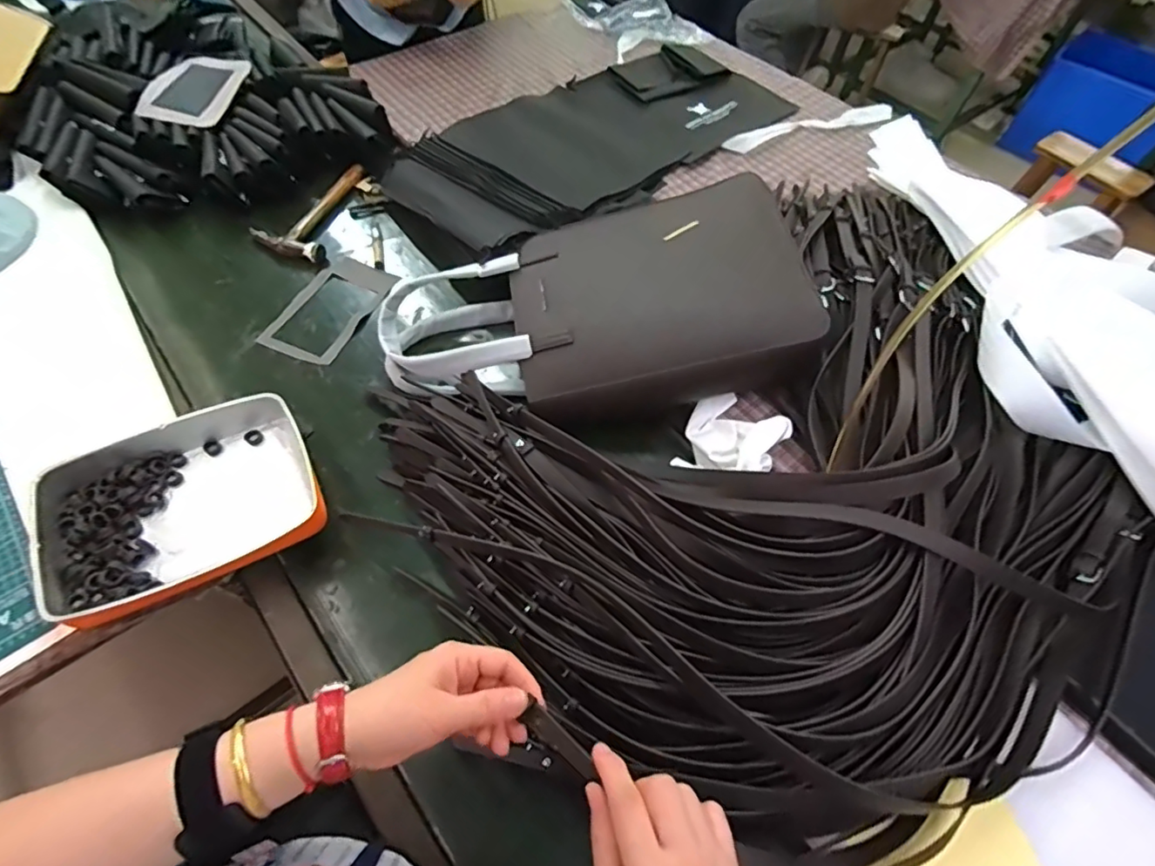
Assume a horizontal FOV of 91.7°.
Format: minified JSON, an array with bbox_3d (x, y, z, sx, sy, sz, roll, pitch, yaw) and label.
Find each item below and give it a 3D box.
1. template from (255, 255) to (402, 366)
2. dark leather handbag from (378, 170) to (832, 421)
[{"bbox_3d":[-0.374,-0.191,0.860,0.123,0.011,0.203,19,60,10],"label":"template"},{"bbox_3d":[0.009,-0.165,0.747,0.532,0.161,0.288,-7,59,-7],"label":"dark leather handbag"}]

